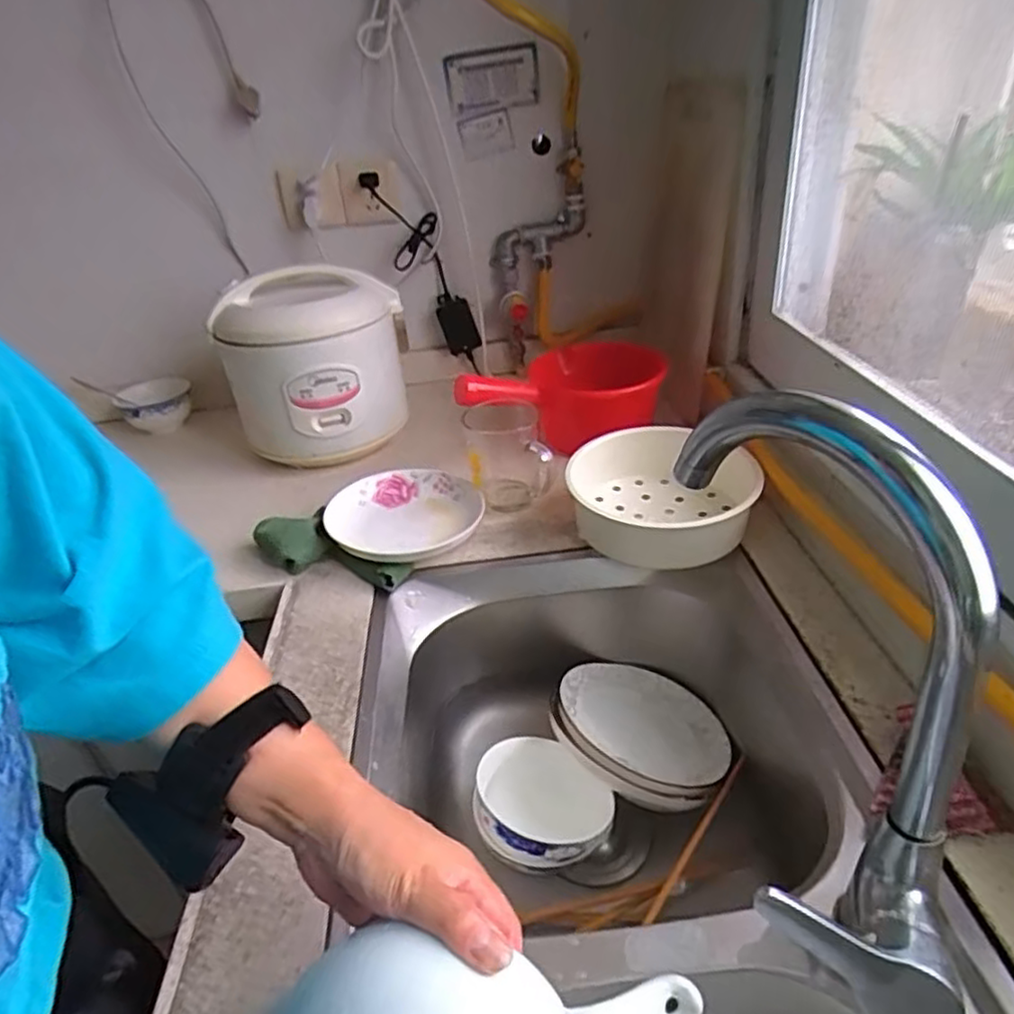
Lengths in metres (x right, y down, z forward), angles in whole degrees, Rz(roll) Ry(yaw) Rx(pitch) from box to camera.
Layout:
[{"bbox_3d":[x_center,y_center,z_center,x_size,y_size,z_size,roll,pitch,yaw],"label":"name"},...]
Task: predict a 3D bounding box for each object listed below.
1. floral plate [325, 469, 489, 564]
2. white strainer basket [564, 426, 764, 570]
[{"bbox_3d":[-0.117,0.017,0.760,0.171,0.042,0.159,-5,33,3],"label":"floral plate"},{"bbox_3d":[0.164,-0.006,0.715,0.174,0.074,0.183,5,35,18],"label":"white strainer basket"}]

